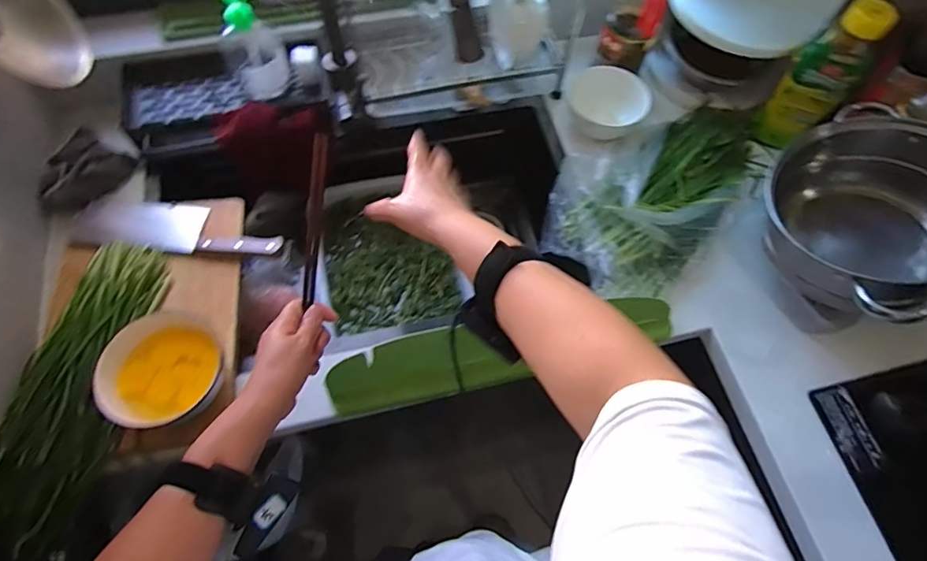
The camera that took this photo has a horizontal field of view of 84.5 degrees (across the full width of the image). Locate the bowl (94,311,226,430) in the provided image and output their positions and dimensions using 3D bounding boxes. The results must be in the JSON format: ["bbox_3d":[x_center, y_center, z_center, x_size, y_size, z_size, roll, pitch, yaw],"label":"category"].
[{"bbox_3d":[-0.352,0.106,0.600,0.125,0.064,0.136,1,65,-3],"label":"bowl"}]

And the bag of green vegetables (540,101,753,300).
[{"bbox_3d":[0.314,-0.159,0.784,0.438,0.110,0.217,-40,73,-19],"label":"bag of green vegetables"}]

